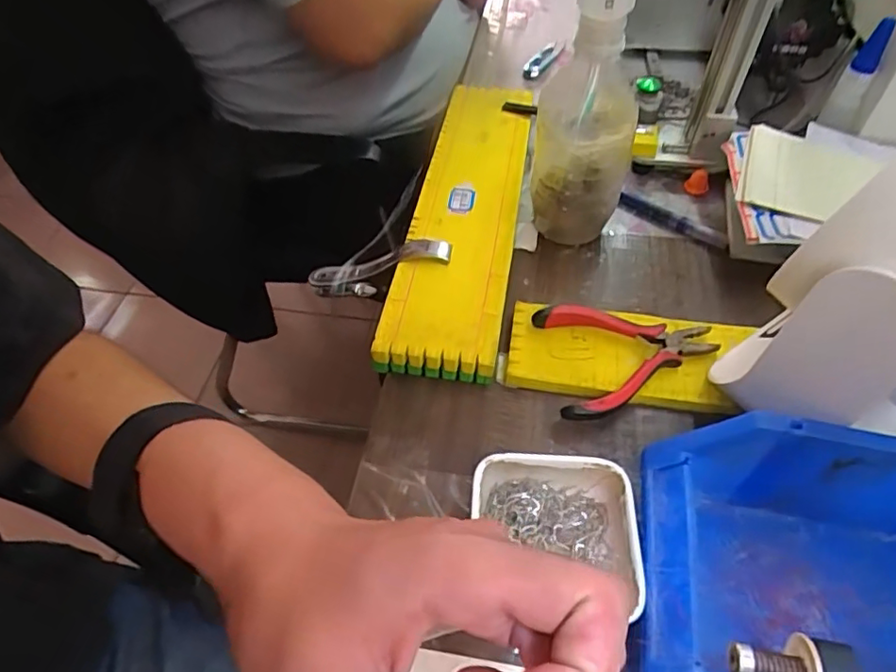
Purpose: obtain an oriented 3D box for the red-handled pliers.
[{"bbox_3d":[0.117,0.011,0.368,0.107,0.016,0.078,-7,54,-6],"label":"red-handled pliers"}]

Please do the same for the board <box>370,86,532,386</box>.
[{"bbox_3d":[0.019,-0.116,0.477,0.082,0.027,0.349,7,52,7],"label":"board"}]

